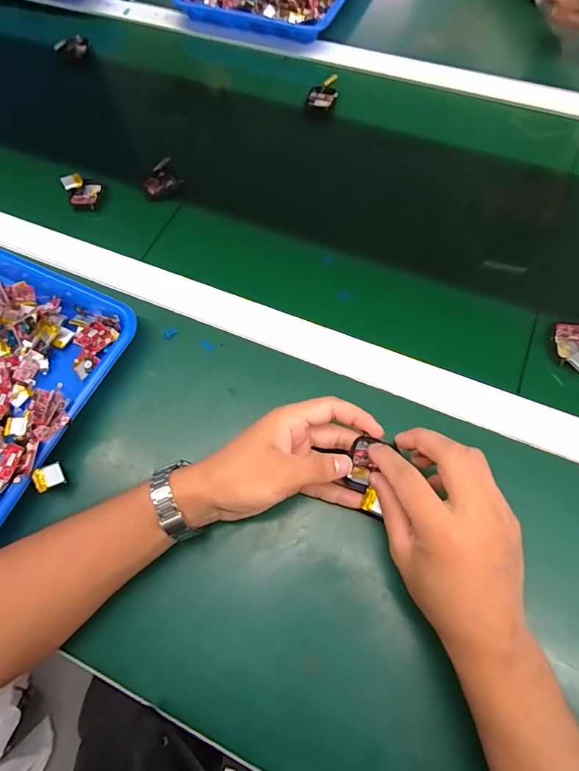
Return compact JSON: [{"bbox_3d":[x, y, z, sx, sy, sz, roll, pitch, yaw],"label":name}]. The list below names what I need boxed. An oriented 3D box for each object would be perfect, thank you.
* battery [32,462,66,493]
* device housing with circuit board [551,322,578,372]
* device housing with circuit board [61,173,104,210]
[{"bbox_3d":[-0.202,0.077,0.350,0.005,0.024,0.019,-20,91,32],"label":"battery"},{"bbox_3d":[0.266,-0.035,0.388,0.037,0.012,0.054,12,68,7],"label":"device housing with circuit board"},{"bbox_3d":[-0.244,-0.234,0.496,0.040,0.019,0.042,-1,67,2],"label":"device housing with circuit board"}]

